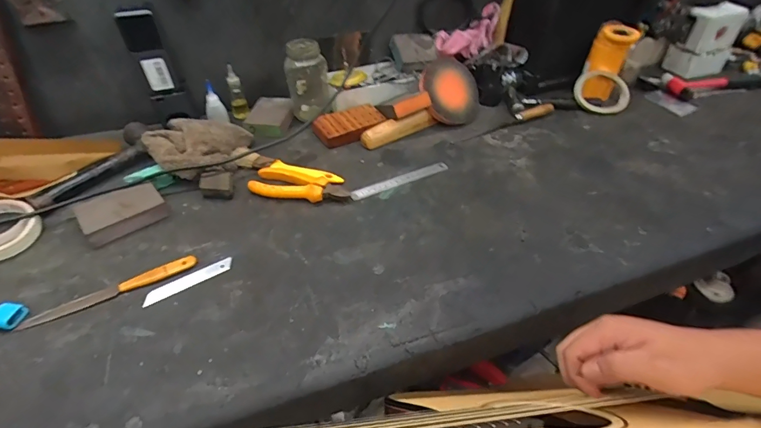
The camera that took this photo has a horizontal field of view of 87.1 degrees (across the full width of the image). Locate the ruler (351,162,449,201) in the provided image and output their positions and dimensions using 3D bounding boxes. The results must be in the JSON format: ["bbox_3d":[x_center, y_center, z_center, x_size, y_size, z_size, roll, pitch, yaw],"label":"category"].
[{"bbox_3d":[0.031,-0.051,0.627,0.166,0.009,0.018,-19,48,-20],"label":"ruler"}]

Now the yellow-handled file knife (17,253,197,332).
[{"bbox_3d":[-0.312,0.090,0.469,0.183,0.007,0.020,-22,49,-23],"label":"yellow-handled file knife"}]

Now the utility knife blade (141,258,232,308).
[{"bbox_3d":[-0.231,0.081,0.487,0.103,0.004,0.019,-26,50,-25],"label":"utility knife blade"}]

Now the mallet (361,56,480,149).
[{"bbox_3d":[0.079,-0.189,0.719,0.258,0.087,0.095,-37,55,-18],"label":"mallet"}]

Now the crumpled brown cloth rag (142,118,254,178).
[{"bbox_3d":[-0.286,-0.108,0.644,0.159,0.051,0.123,-20,48,-21],"label":"crumpled brown cloth rag"}]

